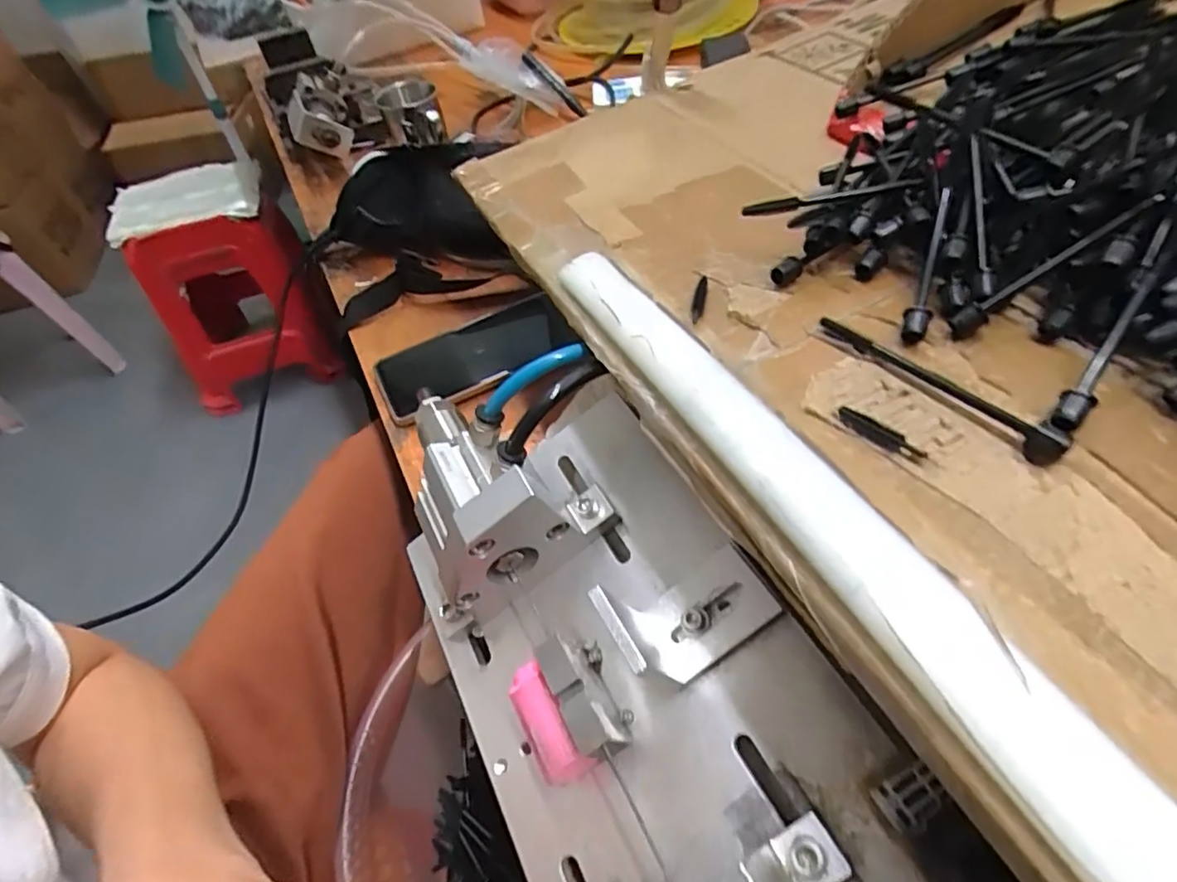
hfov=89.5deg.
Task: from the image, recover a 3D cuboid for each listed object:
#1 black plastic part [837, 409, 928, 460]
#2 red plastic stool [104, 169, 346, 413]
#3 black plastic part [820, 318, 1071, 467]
[{"bbox_3d":[0.105,-0.002,0.215,0.006,0.005,0.033,-32,53,-19],"label":"black plastic part"},{"bbox_3d":[-0.901,-0.383,1.511,0.378,0.503,0.339,-26,52,-15],"label":"red plastic stool"},{"bbox_3d":[0.129,-0.025,0.224,0.009,0.012,0.097,-29,52,-17],"label":"black plastic part"}]

